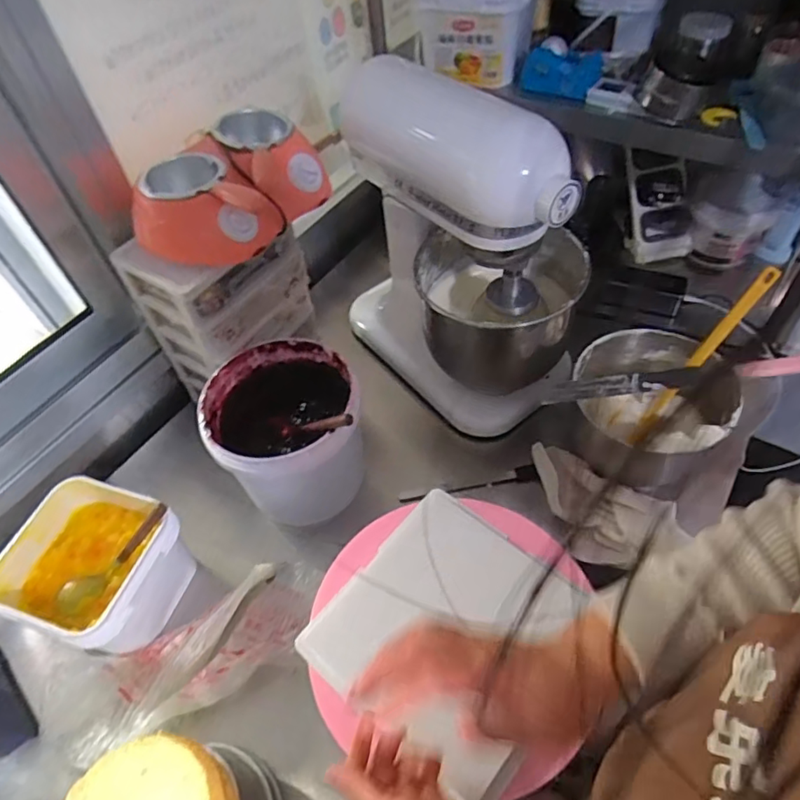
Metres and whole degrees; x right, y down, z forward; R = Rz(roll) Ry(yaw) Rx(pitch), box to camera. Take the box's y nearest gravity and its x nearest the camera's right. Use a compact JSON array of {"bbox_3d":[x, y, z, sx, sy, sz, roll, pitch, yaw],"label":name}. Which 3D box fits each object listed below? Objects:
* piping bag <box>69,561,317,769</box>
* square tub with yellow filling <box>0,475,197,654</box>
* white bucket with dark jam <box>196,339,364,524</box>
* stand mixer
[{"bbox_3d":[-0.235,0.306,0.667,0.320,0.032,0.129,-29,55,-16],"label":"piping bag"},{"bbox_3d":[-0.364,0.211,0.691,0.167,0.131,0.168,12,54,15],"label":"square tub with yellow filling"},{"bbox_3d":[-0.147,0.039,0.755,0.184,0.178,0.183,-3,52,4],"label":"white bucket with dark jam"},{"bbox_3d":[0.091,-0.205,0.787,0.228,0.408,0.367,-33,56,-19],"label":"stand mixer"}]

